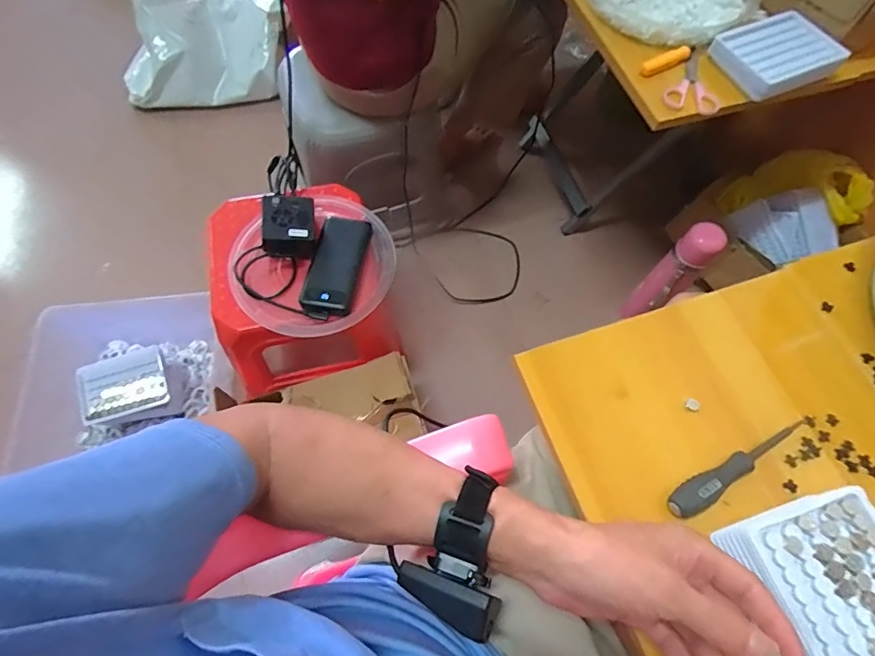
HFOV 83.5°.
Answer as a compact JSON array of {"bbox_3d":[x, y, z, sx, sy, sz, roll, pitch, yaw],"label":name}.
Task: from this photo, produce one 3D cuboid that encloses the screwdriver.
[{"bbox_3d":[0.249,0.115,0.399,0.149,0.023,0.025,-23,68,-12],"label":"screwdriver"}]

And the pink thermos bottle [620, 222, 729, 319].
[{"bbox_3d":[0.411,-0.085,0.872,0.063,0.247,0.070,39,70,15],"label":"pink thermos bottle"}]

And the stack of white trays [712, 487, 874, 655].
[{"bbox_3d":[0.273,0.193,0.342,0.114,0.051,0.132,-18,67,-10],"label":"stack of white trays"}]

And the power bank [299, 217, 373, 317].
[{"bbox_3d":[-0.147,-0.097,0.723,0.073,0.020,0.161,11,66,3],"label":"power bank"}]

